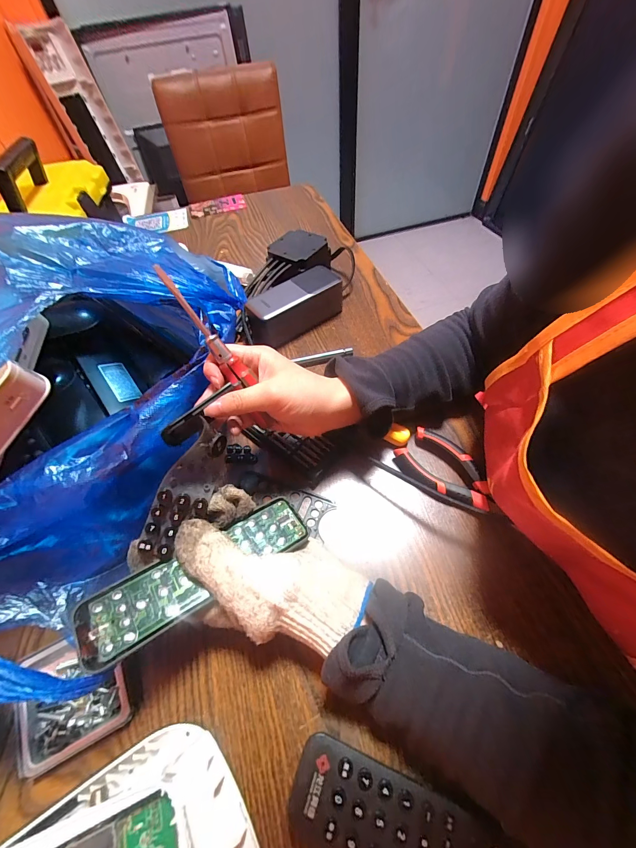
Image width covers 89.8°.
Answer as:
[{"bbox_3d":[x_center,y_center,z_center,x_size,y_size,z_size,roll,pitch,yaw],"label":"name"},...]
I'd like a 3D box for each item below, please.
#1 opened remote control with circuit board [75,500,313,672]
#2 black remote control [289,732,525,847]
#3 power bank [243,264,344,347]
[{"bbox_3d":[-0.078,0.099,0.222,0.156,0.013,0.043,-24,56,-30],"label":"opened remote control with circuit board"},{"bbox_3d":[0.061,0.232,0.179,0.152,0.025,0.043,15,58,15],"label":"black remote control"},{"bbox_3d":[-0.030,-0.165,0.445,0.134,0.054,0.061,-31,59,-15],"label":"power bank"}]

